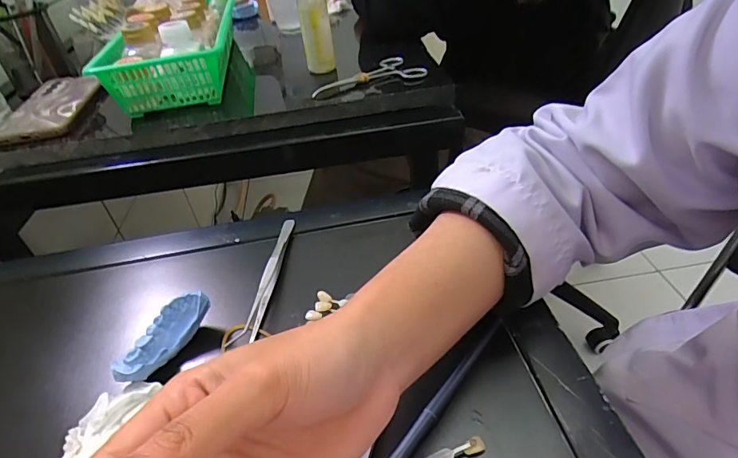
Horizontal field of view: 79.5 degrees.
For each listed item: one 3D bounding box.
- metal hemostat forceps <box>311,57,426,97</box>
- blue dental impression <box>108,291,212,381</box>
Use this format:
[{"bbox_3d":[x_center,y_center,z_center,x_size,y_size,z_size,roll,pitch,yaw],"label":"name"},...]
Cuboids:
[{"bbox_3d":[-0.003,-0.172,0.492,0.126,0.012,0.047,-14,39,-8],"label":"metal hemostat forceps"},{"bbox_3d":[-0.138,0.070,0.294,0.022,0.024,0.068,21,46,31],"label":"blue dental impression"}]

